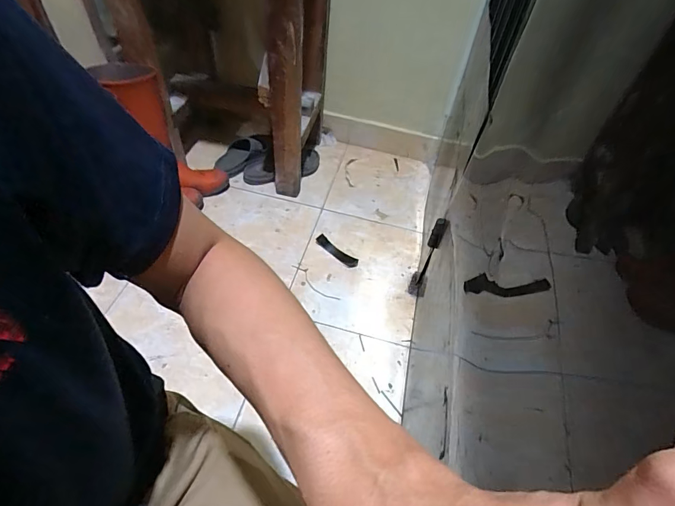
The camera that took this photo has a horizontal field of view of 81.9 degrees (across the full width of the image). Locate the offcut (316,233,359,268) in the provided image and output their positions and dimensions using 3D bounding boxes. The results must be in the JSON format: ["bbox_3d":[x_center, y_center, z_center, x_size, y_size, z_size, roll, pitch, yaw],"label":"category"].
[{"bbox_3d":[-0.004,-0.004,1.105,0.140,0.006,0.035,36,58,22],"label":"offcut"}]

